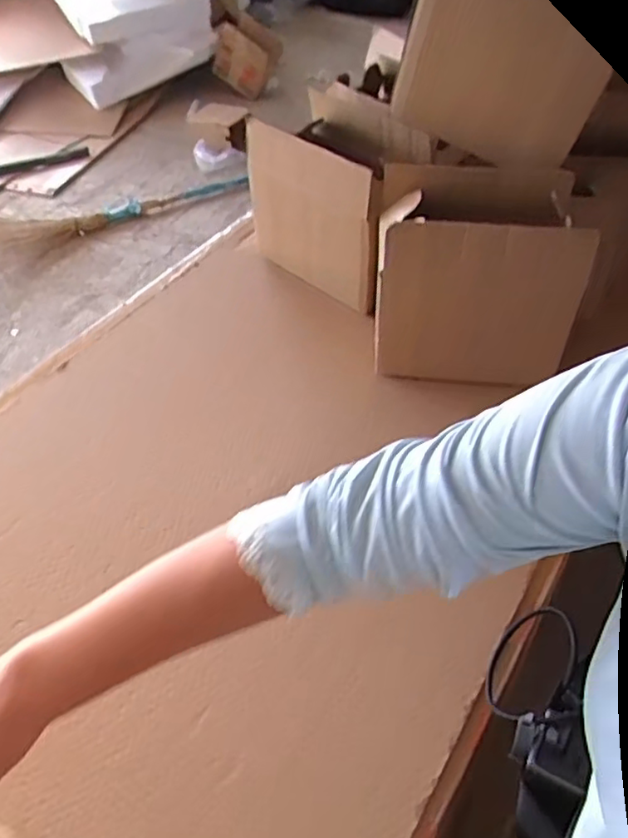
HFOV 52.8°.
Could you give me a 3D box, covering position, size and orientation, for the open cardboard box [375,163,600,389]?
[{"bbox_3d":[0.197,-0.179,0.796,0.227,0.218,0.155,3,48,2],"label":"open cardboard box"}]

